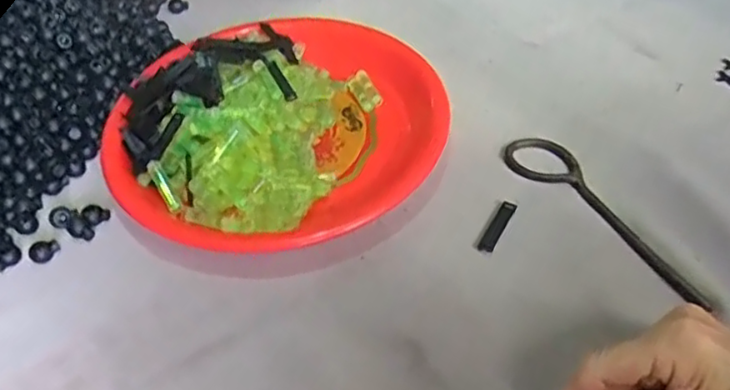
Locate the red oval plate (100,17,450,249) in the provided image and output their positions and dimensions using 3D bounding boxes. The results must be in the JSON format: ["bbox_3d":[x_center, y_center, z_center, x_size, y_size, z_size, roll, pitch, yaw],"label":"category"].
[{"bbox_3d":[-0.066,-0.058,0.504,0.249,0.034,0.214,-28,52,-19],"label":"red oval plate"}]

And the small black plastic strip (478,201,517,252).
[{"bbox_3d":[0.090,0.021,0.449,0.010,0.004,0.045,22,54,22],"label":"small black plastic strip"}]

